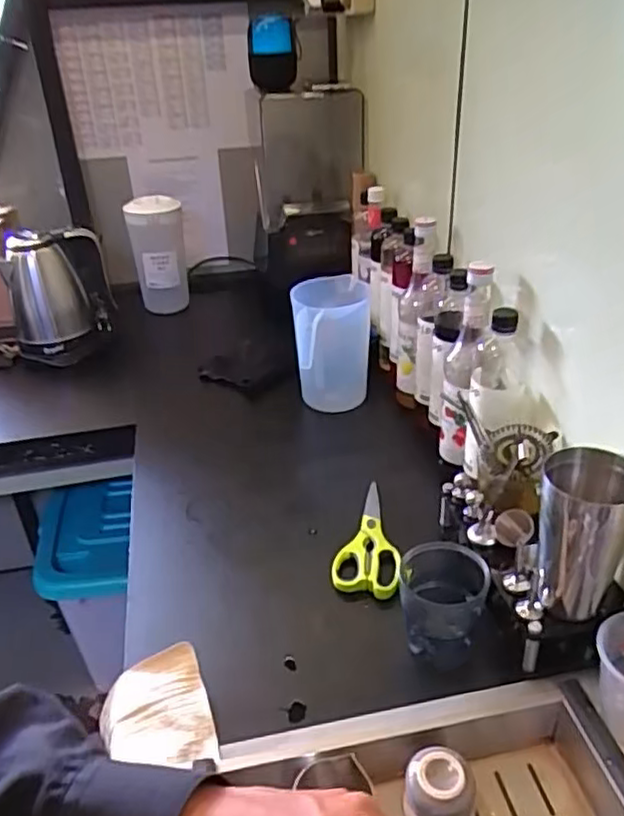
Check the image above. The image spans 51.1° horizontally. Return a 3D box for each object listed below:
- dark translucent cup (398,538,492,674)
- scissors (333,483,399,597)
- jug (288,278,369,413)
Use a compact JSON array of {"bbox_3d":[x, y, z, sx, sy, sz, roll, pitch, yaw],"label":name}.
[{"bbox_3d":[0.135,0.208,0.678,0.082,0.107,0.087,-4,31,2],"label":"dark translucent cup"},{"bbox_3d":[0.084,0.161,0.845,0.079,0.014,0.199,4,32,15],"label":"scissors"},{"bbox_3d":[0.038,-0.101,1.121,0.124,0.214,0.206,-2,31,5],"label":"jug"}]

